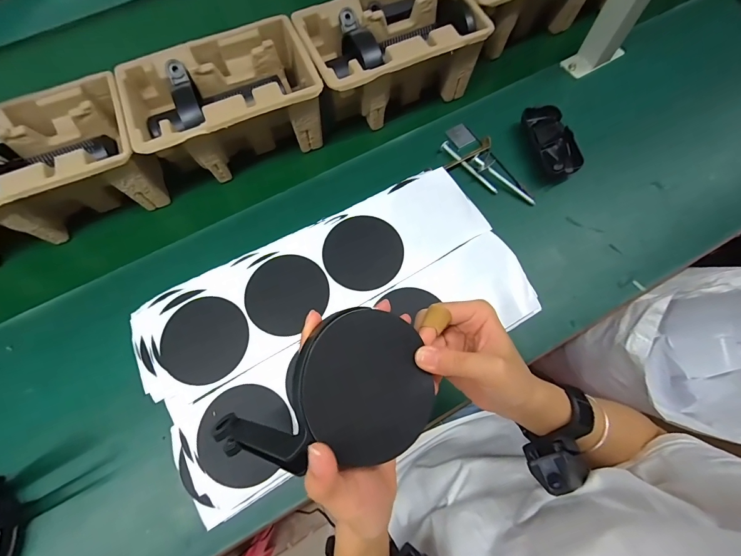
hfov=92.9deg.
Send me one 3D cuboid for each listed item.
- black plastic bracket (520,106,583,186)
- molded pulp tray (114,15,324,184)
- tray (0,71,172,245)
[{"bbox_3d":[0.245,-0.185,0.478,0.050,0.026,0.112,-9,68,-6],"label":"black plastic bracket"},{"bbox_3d":[-0.186,-0.227,0.468,0.226,0.096,0.141,-24,73,-7],"label":"molded pulp tray"},{"bbox_3d":[-0.392,-0.136,0.439,0.224,0.099,0.147,-25,73,-7],"label":"tray"}]

